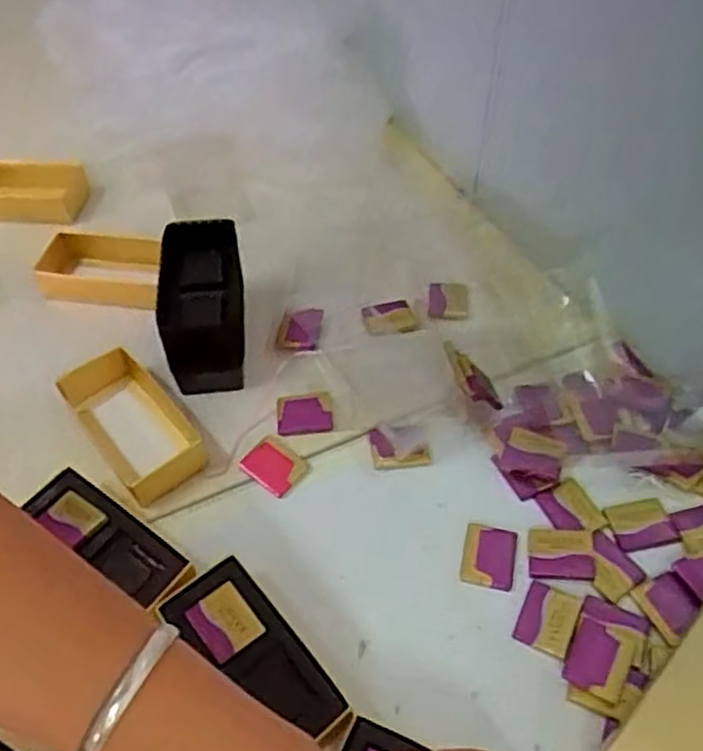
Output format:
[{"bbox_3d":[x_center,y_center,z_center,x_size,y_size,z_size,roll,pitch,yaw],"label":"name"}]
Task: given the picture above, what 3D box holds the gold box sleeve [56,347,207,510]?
[{"bbox_3d":[-0.155,0.035,0.513,0.056,0.037,0.120,-34,56,-23],"label":"gold box sleeve"}]

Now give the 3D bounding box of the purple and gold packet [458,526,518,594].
[{"bbox_3d":[0.088,0.114,0.453,0.033,0.004,0.040,11,51,11],"label":"purple and gold packet"}]

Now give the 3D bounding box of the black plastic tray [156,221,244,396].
[{"bbox_3d":[-0.112,-0.054,0.542,0.060,0.047,0.131,-7,63,-3],"label":"black plastic tray"}]

